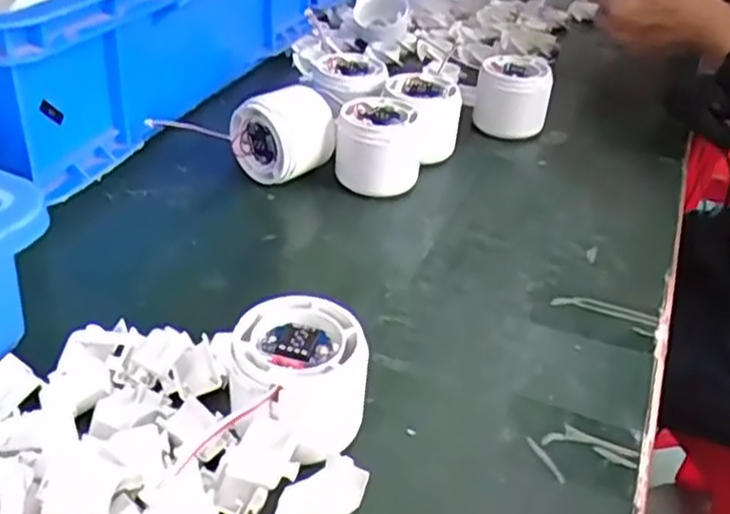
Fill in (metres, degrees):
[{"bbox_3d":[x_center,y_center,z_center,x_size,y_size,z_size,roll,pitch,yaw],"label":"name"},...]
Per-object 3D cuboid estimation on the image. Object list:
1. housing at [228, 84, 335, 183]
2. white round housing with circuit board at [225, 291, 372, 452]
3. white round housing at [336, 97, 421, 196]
[{"bbox_3d":[-0.053,-0.082,0.514,0.054,0.060,0.052,-24,45,-36],"label":"housing"},{"bbox_3d":[-0.029,0.054,0.327,0.056,0.051,0.054,5,35,-3],"label":"white round housing with circuit board"},{"bbox_3d":[0.010,-0.077,0.521,0.057,0.051,0.057,5,35,-3],"label":"white round housing"}]

